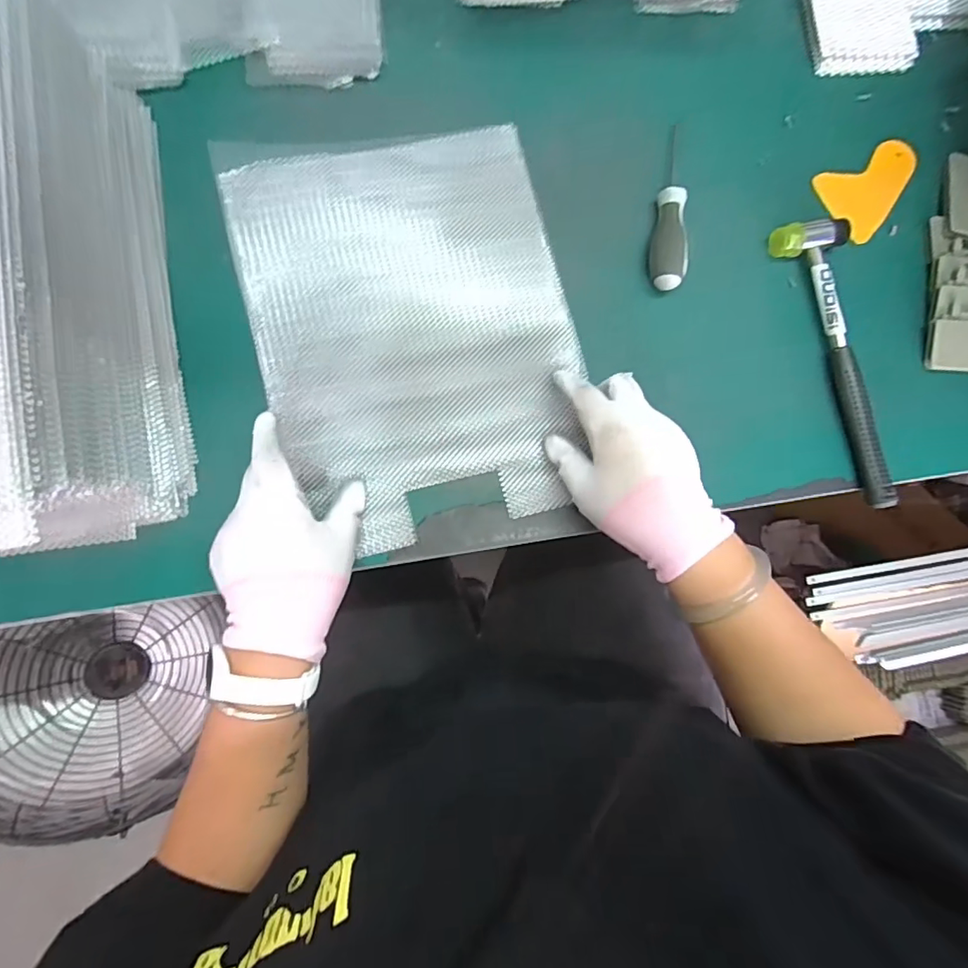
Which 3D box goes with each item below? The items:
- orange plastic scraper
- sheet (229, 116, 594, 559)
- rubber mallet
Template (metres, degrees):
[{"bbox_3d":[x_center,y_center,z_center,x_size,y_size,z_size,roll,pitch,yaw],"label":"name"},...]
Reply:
[{"bbox_3d":[0.337,-0.267,0.487,0.067,0.010,0.112,38,80,9],"label":"orange plastic scraper"},{"bbox_3d":[-0.051,-0.123,0.437,0.238,0.024,0.317,-13,86,-10],"label":"sheet"},{"bbox_3d":[0.308,-0.106,0.457,0.059,0.027,0.242,-16,83,-5],"label":"rubber mallet"}]

